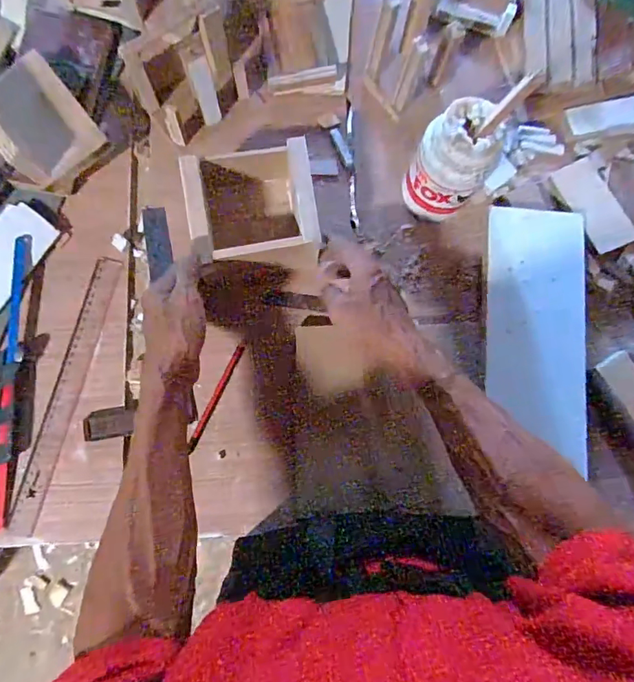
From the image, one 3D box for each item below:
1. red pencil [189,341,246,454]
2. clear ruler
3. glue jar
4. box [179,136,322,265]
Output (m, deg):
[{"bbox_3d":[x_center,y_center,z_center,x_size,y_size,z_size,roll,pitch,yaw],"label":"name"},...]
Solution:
[{"bbox_3d":[-0.109,0.056,0.526,0.010,0.009,0.121,26,82,0],"label":"red pencil"},{"bbox_3d":[-0.273,0.055,0.523,0.029,0.004,0.303,15,81,-5],"label":"clear ruler"},{"bbox_3d":[0.139,-0.186,0.507,0.074,0.125,0.070,0,83,-3],"label":"glue jar"},{"bbox_3d":[-0.069,-0.140,0.508,0.124,0.079,0.120,-10,85,-5],"label":"box"}]

